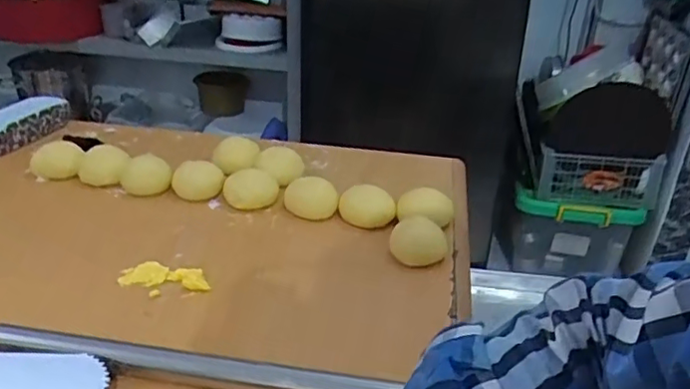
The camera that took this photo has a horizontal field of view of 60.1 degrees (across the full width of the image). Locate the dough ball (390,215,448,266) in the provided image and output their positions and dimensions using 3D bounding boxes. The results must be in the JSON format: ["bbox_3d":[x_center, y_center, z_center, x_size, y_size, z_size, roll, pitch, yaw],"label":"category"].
[{"bbox_3d":[0.074,0.047,0.597,0.054,0.032,0.045,6,29,6],"label":"dough ball"}]

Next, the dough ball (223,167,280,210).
[{"bbox_3d":[-0.106,-0.008,0.676,0.062,0.032,0.052,-2,29,-8],"label":"dough ball"}]

